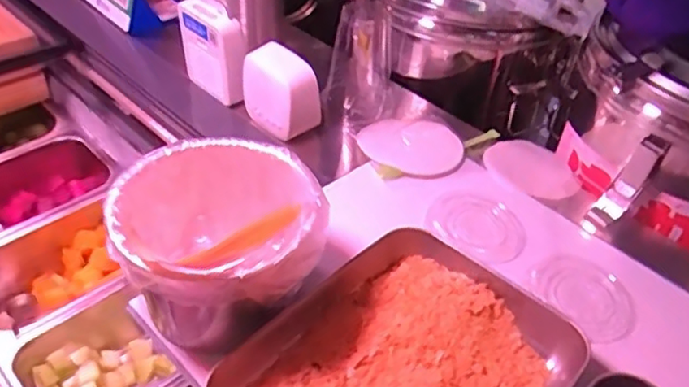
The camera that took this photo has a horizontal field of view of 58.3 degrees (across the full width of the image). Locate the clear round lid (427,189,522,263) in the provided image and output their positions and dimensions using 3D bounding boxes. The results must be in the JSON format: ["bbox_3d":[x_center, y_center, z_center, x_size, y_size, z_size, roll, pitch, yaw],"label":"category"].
[{"bbox_3d":[0.139,0.027,0.634,0.097,0.015,0.081,27,54,22],"label":"clear round lid"}]

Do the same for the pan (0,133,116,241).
[{"bbox_3d":[-0.465,0.026,0.902,0.267,0.088,0.159,-29,51,-33],"label":"pan"}]

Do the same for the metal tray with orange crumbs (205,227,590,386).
[{"bbox_3d":[0.054,0.138,0.479,0.199,0.039,0.252,33,48,28],"label":"metal tray with orange crumbs"}]

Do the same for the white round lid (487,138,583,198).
[{"bbox_3d":[0.222,-0.031,0.734,0.105,0.016,0.128,6,29,-2],"label":"white round lid"}]

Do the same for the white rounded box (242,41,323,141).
[{"bbox_3d":[-0.076,-0.123,0.735,0.056,0.093,0.095,-25,49,-30],"label":"white rounded box"}]

